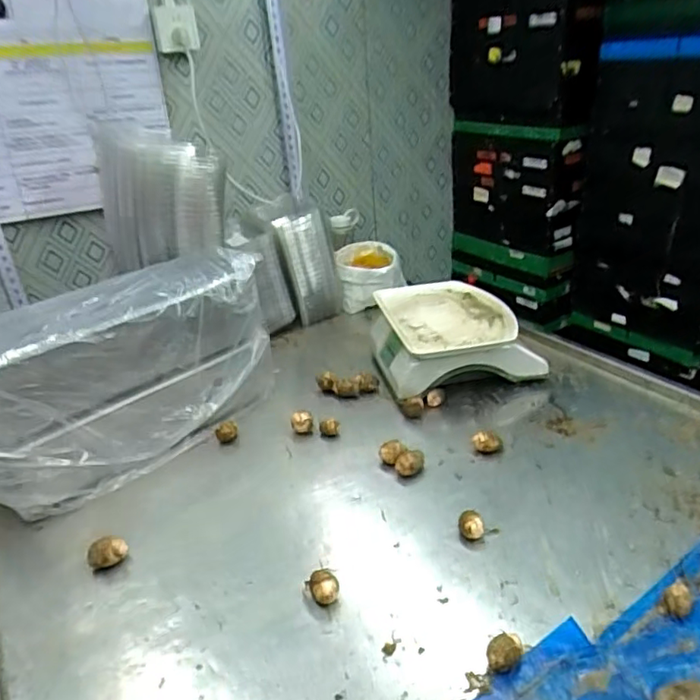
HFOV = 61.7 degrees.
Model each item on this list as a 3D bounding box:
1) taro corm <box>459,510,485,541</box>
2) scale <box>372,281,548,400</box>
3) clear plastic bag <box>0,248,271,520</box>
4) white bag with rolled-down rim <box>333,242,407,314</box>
[{"bbox_3d":[0.164,0.240,0.794,0.032,0.029,0.035,0,28,10],"label":"taro corm"},{"bbox_3d":[0.194,-0.021,1.170,0.283,0.135,0.277,-10,28,-10],"label":"scale"},{"bbox_3d":[-0.375,0.058,0.978,0.523,0.297,0.182,-27,35,-35],"label":"clear plastic bag"},{"bbox_3d":[0.053,-0.181,1.522,0.166,0.142,0.198,-5,28,0],"label":"white bag with rolled-down rim"}]

